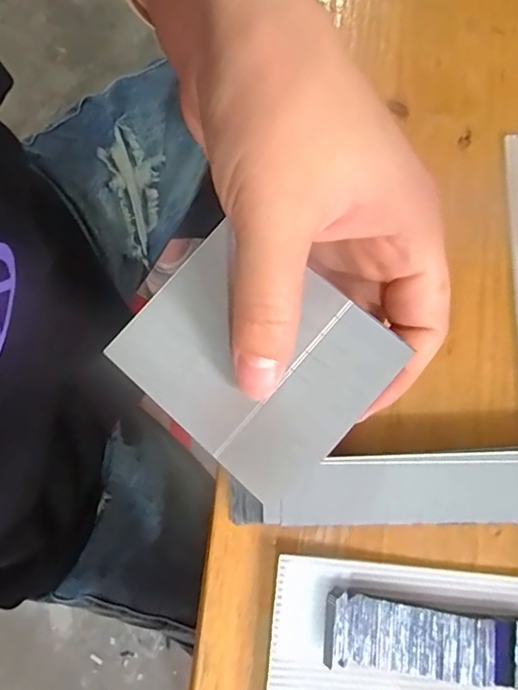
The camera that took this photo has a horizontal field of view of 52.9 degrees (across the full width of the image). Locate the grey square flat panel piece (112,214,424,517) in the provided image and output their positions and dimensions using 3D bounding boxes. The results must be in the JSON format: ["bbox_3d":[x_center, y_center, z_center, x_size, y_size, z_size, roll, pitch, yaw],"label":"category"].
[{"bbox_3d":[-0.002,0.003,0.168,0.075,0.010,0.064,40,82,6],"label":"grey square flat panel piece"}]

